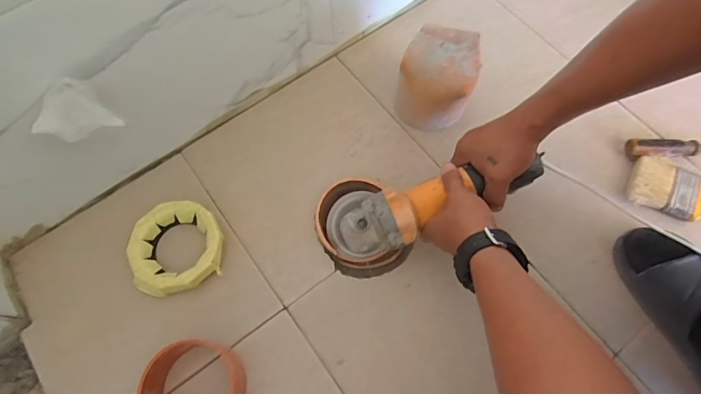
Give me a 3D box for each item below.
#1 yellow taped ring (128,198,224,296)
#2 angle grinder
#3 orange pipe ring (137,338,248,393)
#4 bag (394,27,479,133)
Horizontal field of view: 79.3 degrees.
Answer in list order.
[{"bbox_3d":[-0.233,0.069,0.575,0.117,0.034,0.119,0,69,0],"label":"yellow taped ring"},{"bbox_3d":[0.089,0.004,0.529,0.290,0.077,0.103,-18,68,17],"label":"angle grinder"},{"bbox_3d":[-0.179,0.222,0.490,0.109,0.060,0.102,-1,64,2],"label":"orange pipe ring"},{"bbox_3d":[0.121,-0.158,0.606,0.102,0.130,0.105,11,68,4],"label":"bag"}]

